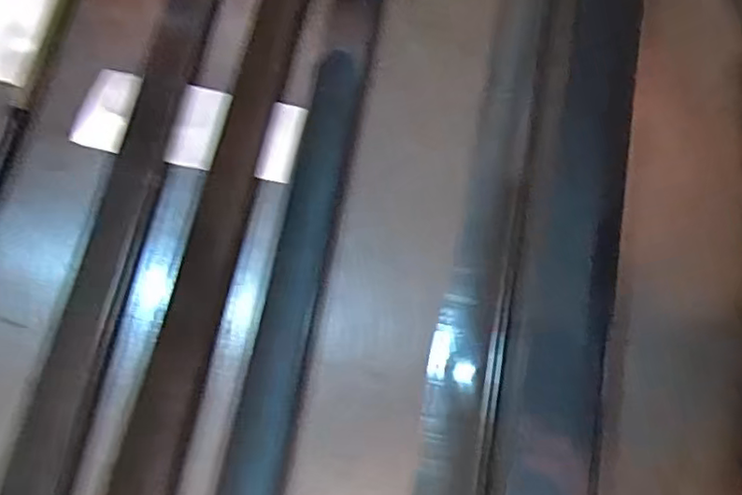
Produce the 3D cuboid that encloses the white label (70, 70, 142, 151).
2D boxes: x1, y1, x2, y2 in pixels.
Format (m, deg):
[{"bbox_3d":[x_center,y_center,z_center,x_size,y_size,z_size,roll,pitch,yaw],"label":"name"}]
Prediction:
[{"bbox_3d":[-0.206,-0.109,0.475,0.037,0.007,0.068,13,72,3],"label":"white label"}]

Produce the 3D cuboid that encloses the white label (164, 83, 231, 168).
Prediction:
[{"bbox_3d":[-0.134,-0.095,0.471,0.041,0.004,0.070,9,72,2],"label":"white label"}]

